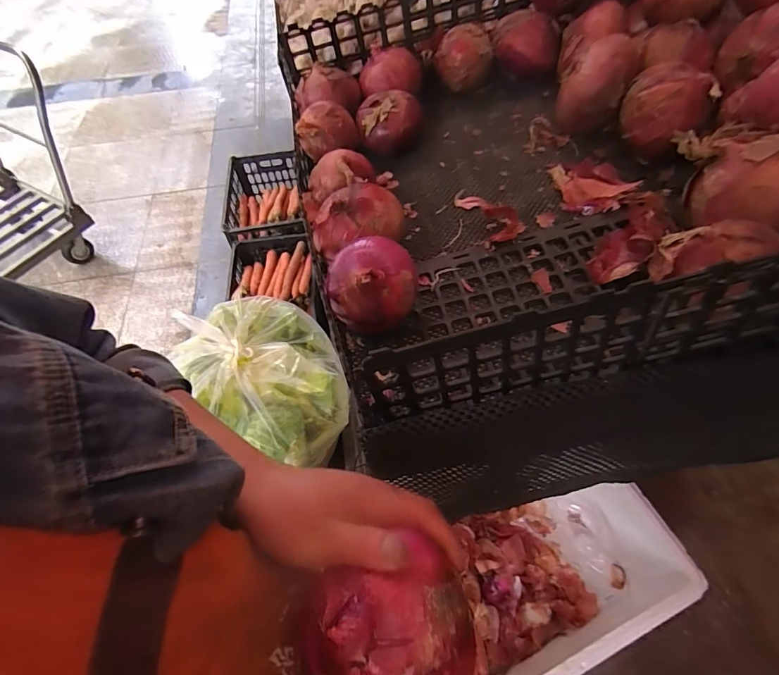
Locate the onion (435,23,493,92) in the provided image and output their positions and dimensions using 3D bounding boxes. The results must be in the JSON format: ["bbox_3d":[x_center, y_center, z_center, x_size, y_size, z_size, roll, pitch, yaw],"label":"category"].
[{"bbox_3d":[0.113,-0.432,0.637,0.071,0.066,0.073,-38,63,-21],"label":"onion"}]

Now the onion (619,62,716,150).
[{"bbox_3d":[0.309,-0.260,0.466,0.065,0.068,0.076,-15,57,-8],"label":"onion"}]

